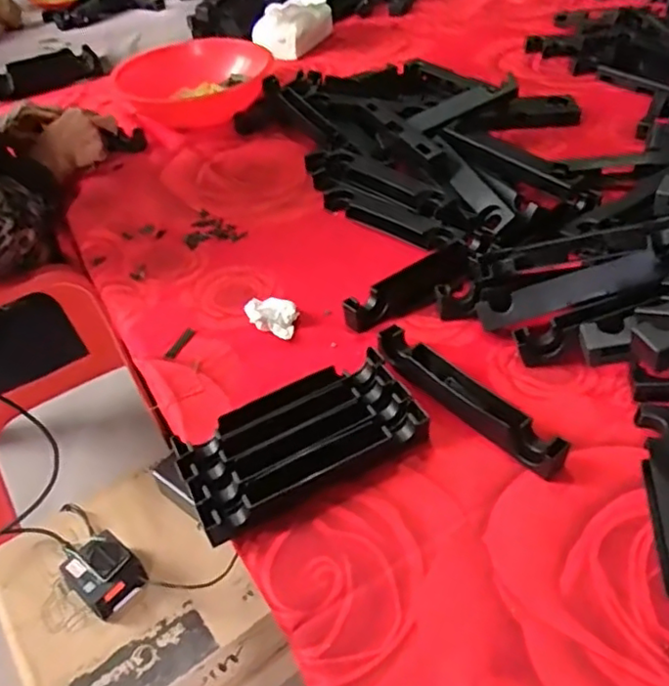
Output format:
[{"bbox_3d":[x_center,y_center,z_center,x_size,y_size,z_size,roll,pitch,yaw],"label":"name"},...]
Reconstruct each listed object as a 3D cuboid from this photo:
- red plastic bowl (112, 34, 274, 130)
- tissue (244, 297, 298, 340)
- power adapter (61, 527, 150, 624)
[{"bbox_3d":[-0.235,-0.444,1.086,0.247,0.089,0.247,-4,43,3],"label":"red plastic bowl"},{"bbox_3d":[-0.062,-0.028,0.653,0.050,0.027,0.039,14,46,22],"label":"tissue"},{"bbox_3d":[-0.283,0.282,0.777,0.089,0.052,0.071,28,53,31],"label":"power adapter"}]

